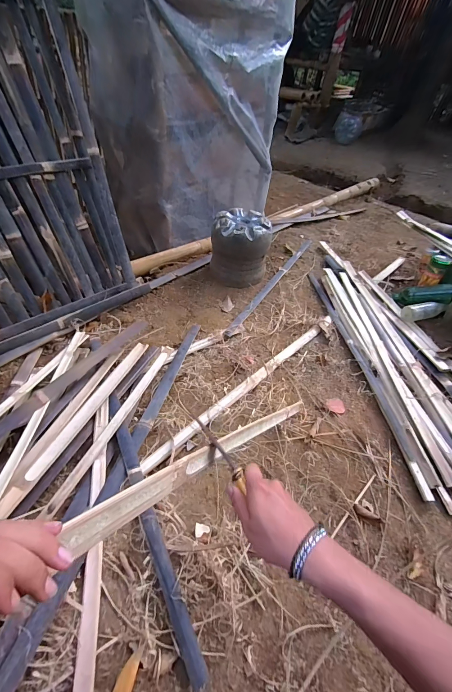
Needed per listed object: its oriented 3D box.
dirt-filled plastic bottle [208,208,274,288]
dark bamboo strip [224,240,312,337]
[{"bbox_3d":[0.057,-0.399,1.273,0.231,0.253,0.195,4,45,-2],"label":"dirt-filled plastic bottle"},{"bbox_3d":[0.221,-0.299,1.351,0.034,0.016,0.862,25,48,18],"label":"dark bamboo strip"}]

